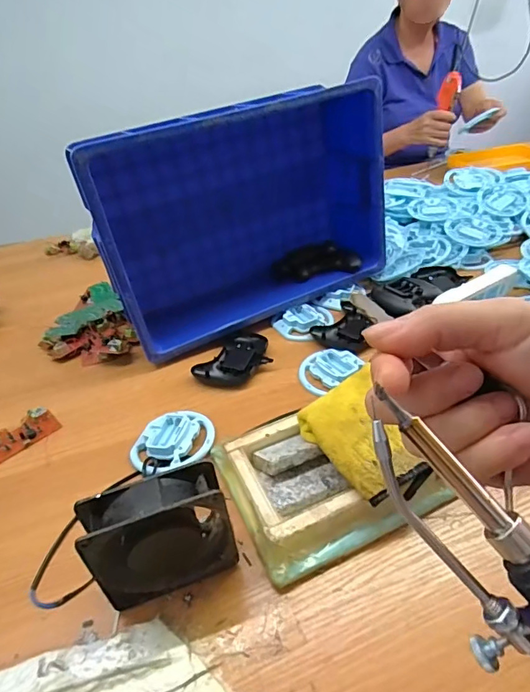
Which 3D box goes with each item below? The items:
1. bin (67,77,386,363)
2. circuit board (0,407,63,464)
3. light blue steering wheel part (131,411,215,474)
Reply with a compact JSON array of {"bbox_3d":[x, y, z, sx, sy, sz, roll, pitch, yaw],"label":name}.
[{"bbox_3d":[-0.032,-0.215,0.743,0.476,0.315,0.198,-22,40,-21],"label":"bin"},{"bbox_3d":[-0.324,0.114,0.600,0.089,0.013,0.057,-32,45,-31],"label":"circuit board"},{"bbox_3d":[-0.111,0.118,0.561,0.086,0.022,0.098,22,45,32],"label":"light blue steering wheel part"}]

